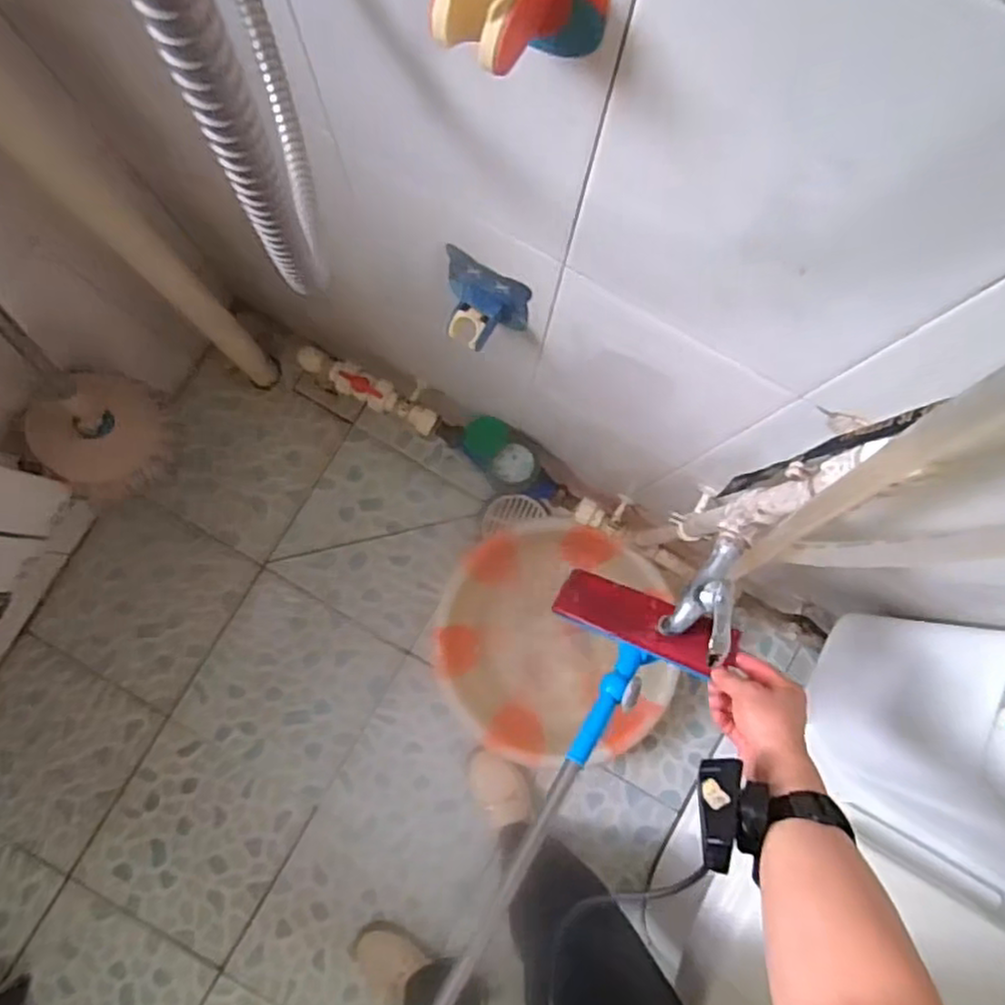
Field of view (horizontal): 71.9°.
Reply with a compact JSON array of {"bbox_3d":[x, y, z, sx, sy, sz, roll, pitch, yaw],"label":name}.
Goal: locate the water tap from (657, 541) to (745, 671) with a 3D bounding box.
[{"bbox_3d":[0.181,0.080,0.600,0.032,0.076,0.107,26,82,-4],"label":"water tap"}]

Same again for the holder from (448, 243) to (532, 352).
[{"bbox_3d":[-0.023,-0.172,0.624,0.084,0.075,0.053,28,83,1],"label":"holder"}]

